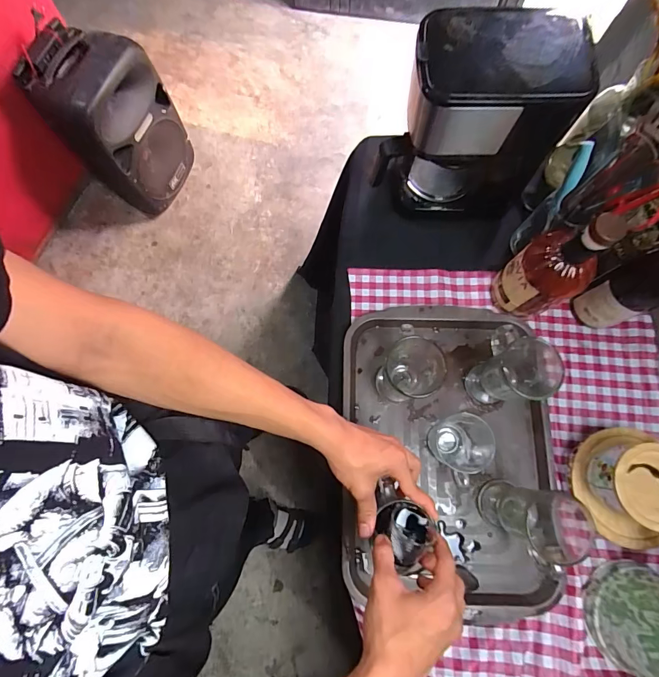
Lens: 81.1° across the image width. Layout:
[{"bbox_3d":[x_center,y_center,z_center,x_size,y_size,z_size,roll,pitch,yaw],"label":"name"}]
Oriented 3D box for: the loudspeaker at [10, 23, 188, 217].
[{"bbox_3d":[-0.651,-0.661,1.226,0.225,0.530,0.285,26,78,7],"label":"loudspeaker"}]

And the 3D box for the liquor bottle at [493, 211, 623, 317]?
[{"bbox_3d":[0.307,-0.096,0.526,0.090,0.230,0.091,0,76,1],"label":"liquor bottle"}]

